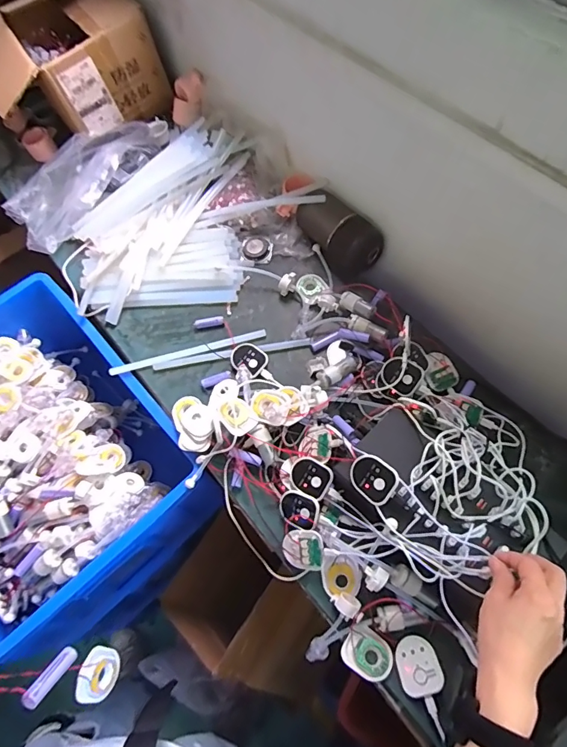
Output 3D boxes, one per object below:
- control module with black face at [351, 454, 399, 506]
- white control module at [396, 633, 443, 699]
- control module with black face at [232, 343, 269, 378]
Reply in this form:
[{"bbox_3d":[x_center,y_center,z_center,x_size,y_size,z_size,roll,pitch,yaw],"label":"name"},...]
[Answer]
[{"bbox_3d":[0.109,0.127,0.538,0.057,0.015,0.048,35,98,30],"label":"control module with black face"},{"bbox_3d":[0.153,0.332,0.506,0.049,0.009,0.057,-31,46,18],"label":"white control module"},{"bbox_3d":[-0.055,-0.023,0.709,0.056,0.013,0.047,23,68,14],"label":"control module with black face"}]

